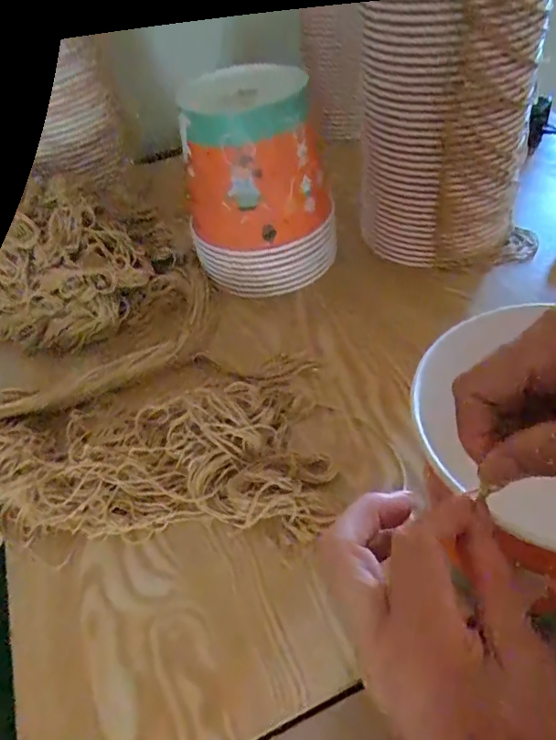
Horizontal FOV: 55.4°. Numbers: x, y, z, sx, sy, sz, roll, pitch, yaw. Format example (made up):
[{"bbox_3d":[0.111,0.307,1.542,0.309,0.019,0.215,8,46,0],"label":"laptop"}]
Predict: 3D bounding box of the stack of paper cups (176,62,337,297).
[{"bbox_3d":[-0.022,-0.202,0.554,0.152,0.187,0.140,-16,48,-7],"label":"stack of paper cups"}]

